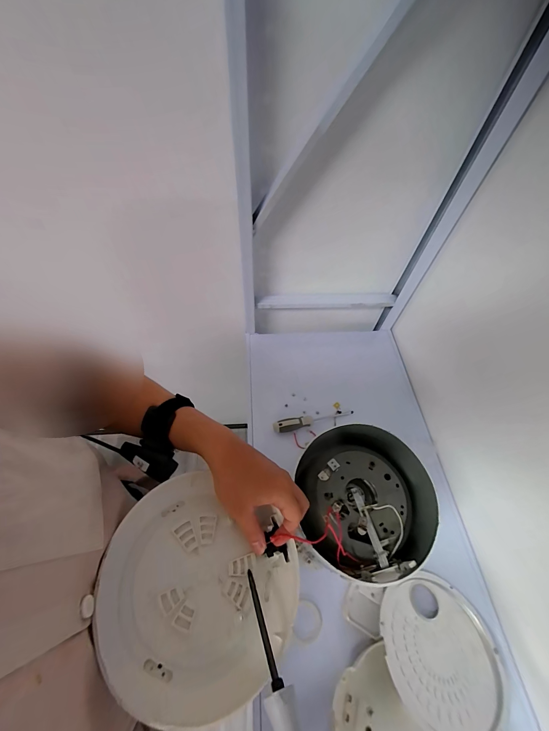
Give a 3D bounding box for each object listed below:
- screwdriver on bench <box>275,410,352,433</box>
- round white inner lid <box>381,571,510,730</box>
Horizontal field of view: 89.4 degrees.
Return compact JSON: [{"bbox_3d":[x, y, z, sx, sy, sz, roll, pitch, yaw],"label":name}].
[{"bbox_3d":[0.089,0.122,0.610,0.183,0.025,0.025,-9,59,-8],"label":"screwdriver on bench"},{"bbox_3d":[0.247,0.424,0.409,0.176,0.015,0.173,9,42,-8],"label":"round white inner lid"}]

